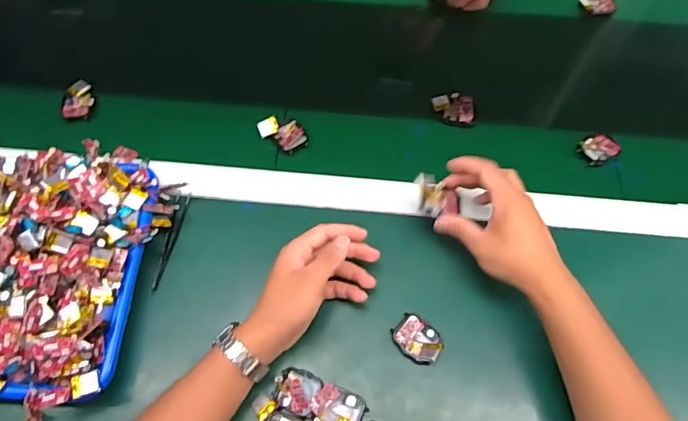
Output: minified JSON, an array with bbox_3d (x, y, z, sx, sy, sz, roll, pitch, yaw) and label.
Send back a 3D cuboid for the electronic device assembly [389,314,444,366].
[{"bbox_3d":[0.074,0.129,0.488,0.038,0.019,0.050,-42,70,-18],"label":"electronic device assembly"}]

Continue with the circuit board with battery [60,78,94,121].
[{"bbox_3d":[-0.340,-0.141,0.622,0.033,0.013,0.057,-7,64,-3],"label":"circuit board with battery"}]

